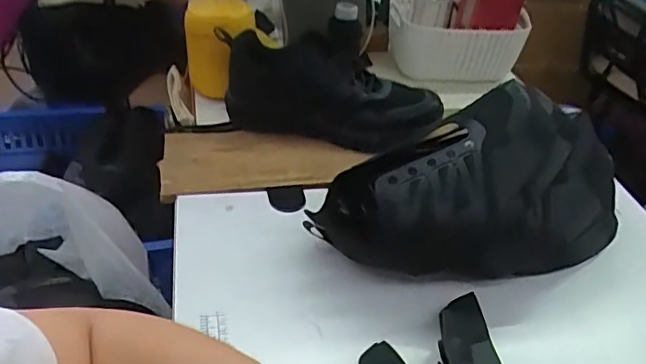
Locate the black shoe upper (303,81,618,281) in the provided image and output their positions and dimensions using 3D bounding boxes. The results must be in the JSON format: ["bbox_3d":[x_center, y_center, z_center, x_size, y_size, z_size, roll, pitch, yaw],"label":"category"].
[{"bbox_3d":[0.139,0.006,0.525,0.285,0.154,0.119,-8,39,-17],"label":"black shoe upper"}]

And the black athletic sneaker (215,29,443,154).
[{"bbox_3d":[0.009,-0.109,0.697,0.250,0.123,0.116,5,37,-2],"label":"black athletic sneaker"}]

